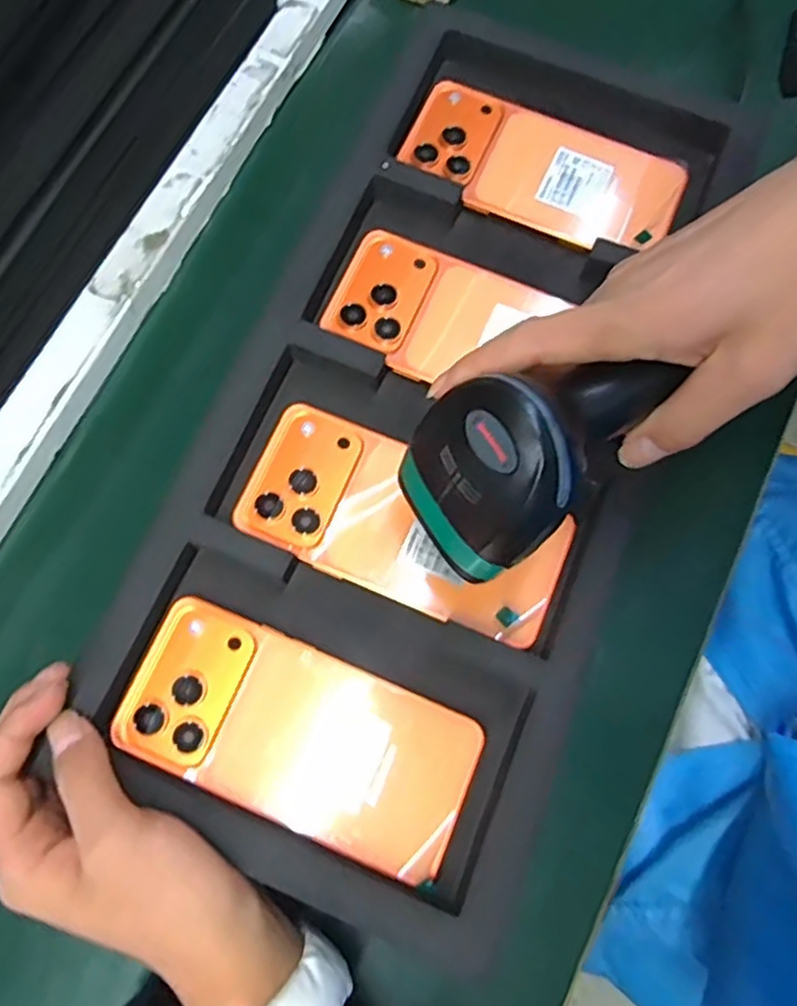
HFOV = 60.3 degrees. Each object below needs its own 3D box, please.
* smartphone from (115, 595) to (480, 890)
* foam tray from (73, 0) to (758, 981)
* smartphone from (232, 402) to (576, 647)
[{"bbox_3d":[-0.046,0.108,0.320,0.161,0.006,0.076,23,75,5],"label":"smartphone"},{"bbox_3d":[0.022,-0.050,0.366,0.215,0.033,0.474,19,75,4],"label":"foam tray"},{"bbox_3d":[0.003,0.010,0.346,0.161,0.008,0.076,25,76,6],"label":"smartphone"}]

